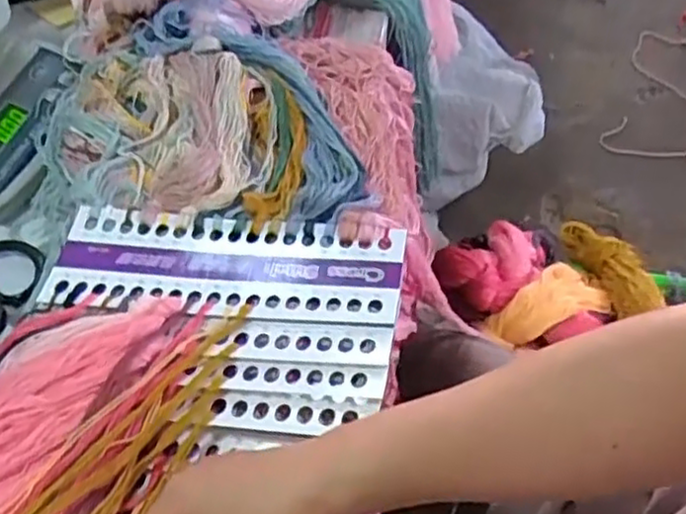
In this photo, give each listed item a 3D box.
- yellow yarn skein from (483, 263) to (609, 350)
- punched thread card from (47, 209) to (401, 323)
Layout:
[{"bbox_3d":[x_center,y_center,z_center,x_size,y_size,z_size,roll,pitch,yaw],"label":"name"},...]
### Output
[{"bbox_3d":[0.286,0.062,0.971,0.208,0.045,0.089,-24,55,-30],"label":"yellow yarn skein"},{"bbox_3d":[-0.081,0.005,0.485,0.239,0.009,0.082,3,50,9],"label":"punched thread card"}]

